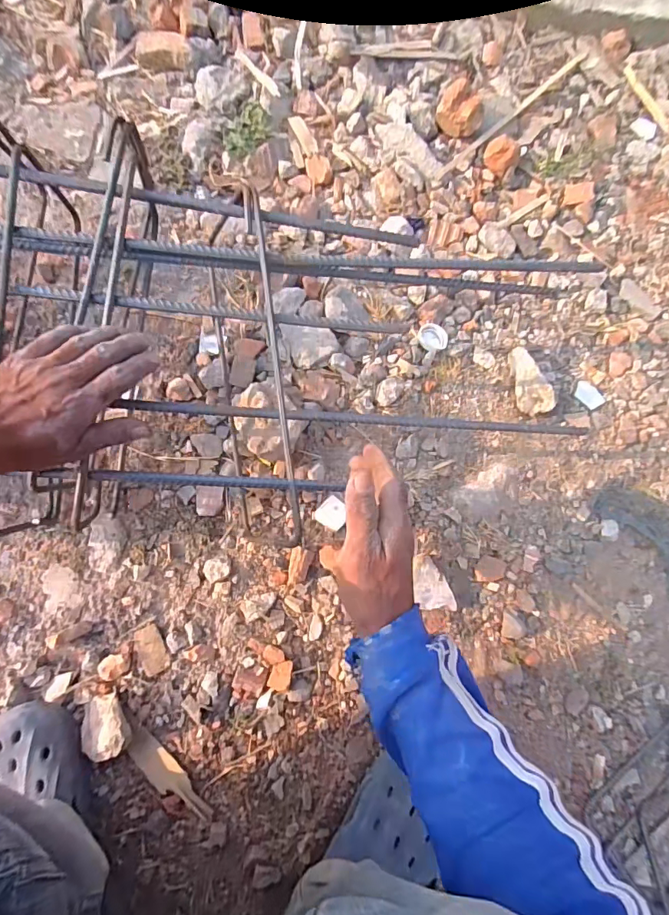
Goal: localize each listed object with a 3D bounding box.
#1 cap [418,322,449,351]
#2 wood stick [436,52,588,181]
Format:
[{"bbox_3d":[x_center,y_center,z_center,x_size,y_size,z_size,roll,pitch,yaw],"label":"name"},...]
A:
[{"bbox_3d":[0.135,-0.166,0.612,0.040,0.008,0.040,0,84,-4],"label":"cap"},{"bbox_3d":[0.266,-0.516,0.669,0.324,0.009,0.015,-43,88,-7],"label":"wood stick"}]

